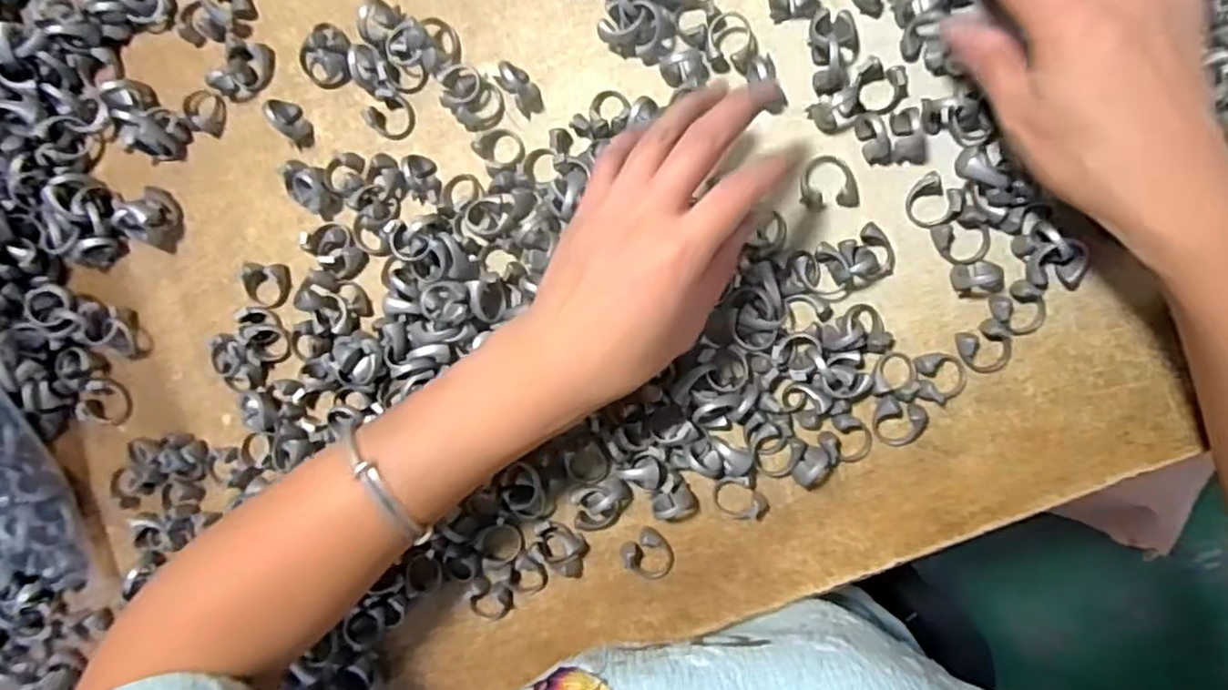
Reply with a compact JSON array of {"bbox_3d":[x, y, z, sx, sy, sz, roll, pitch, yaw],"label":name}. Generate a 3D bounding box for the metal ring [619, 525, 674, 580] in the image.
[{"bbox_3d":[0.018,0.111,0.366,0.025,0.010,0.026,0,93,7],"label":"metal ring"}]

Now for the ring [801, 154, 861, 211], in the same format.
[{"bbox_3d":[0.105,-0.080,0.342,0.028,0.010,0.026,0,93,7],"label":"ring"}]

